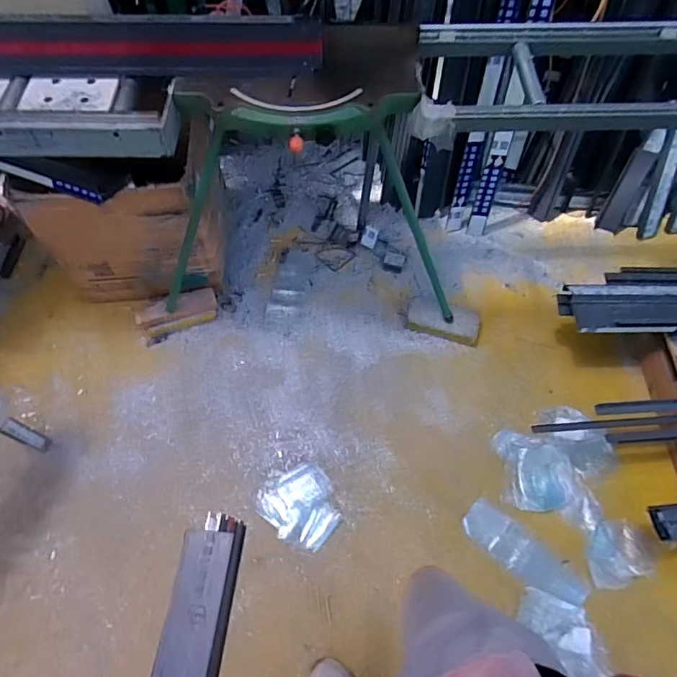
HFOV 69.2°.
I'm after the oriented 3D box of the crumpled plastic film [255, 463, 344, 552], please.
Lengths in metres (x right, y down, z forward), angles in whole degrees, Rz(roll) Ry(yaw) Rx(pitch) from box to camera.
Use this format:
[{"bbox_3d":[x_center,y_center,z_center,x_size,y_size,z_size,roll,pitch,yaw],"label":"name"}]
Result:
[{"bbox_3d":[-0.103,0.491,1.445,0.209,0.021,0.226,-38,70,-21],"label":"crumpled plastic film"}]

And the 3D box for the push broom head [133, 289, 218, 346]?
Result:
[{"bbox_3d":[-0.552,-0.085,1.695,0.265,0.100,0.096,-19,65,-11],"label":"push broom head"}]

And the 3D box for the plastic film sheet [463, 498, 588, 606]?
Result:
[{"bbox_3d":[0.514,0.599,1.365,0.351,0.031,0.120,39,67,17],"label":"plastic film sheet"}]

